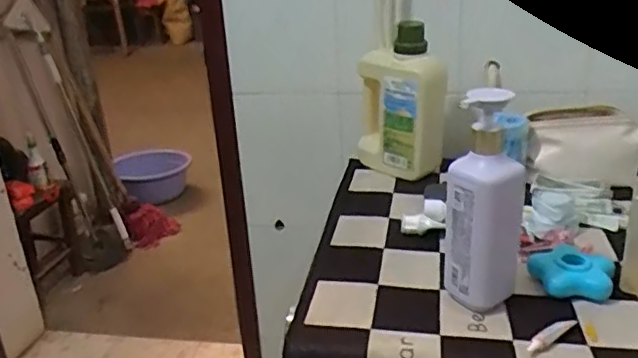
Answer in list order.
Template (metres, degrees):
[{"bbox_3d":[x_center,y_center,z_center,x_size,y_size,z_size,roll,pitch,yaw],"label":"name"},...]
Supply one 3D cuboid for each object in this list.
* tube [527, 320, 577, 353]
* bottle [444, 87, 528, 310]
[{"bbox_3d":[0.259,0.172,0.668,0.079,0.008,0.016,-20,29,-35],"label":"tube"},{"bbox_3d":[0.191,0.031,0.700,0.067,0.264,0.064,-18,27,-30],"label":"bottle"}]

